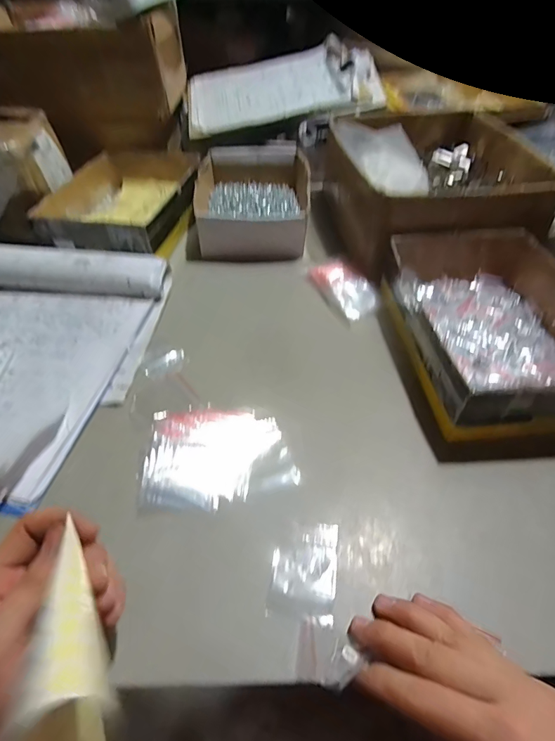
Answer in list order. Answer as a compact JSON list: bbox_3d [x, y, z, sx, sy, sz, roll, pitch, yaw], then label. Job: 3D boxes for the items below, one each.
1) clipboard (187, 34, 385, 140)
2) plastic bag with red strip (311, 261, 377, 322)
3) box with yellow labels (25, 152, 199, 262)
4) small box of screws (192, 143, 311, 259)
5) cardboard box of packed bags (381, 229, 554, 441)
[{"bbox_3d":[0.008,-0.539,0.754,0.353,0.022,0.248,-9,58,2],"label":"clipboard"},{"bbox_3d":[0.090,-0.109,0.525,0.053,0.018,0.100,-24,52,-19],"label":"plastic bag with red strip"},{"bbox_3d":[-0.226,-0.256,0.619,0.183,0.067,0.259,3,48,4],"label":"box with yellow labels"},{"bbox_3d":[-0.038,-0.276,0.644,0.169,0.061,0.248,0,48,1],"label":"small box of screws"},{"bbox_3d":[0.233,-0.057,0.436,0.180,0.065,0.258,-5,48,-3],"label":"cardboard box of packed bags"}]

